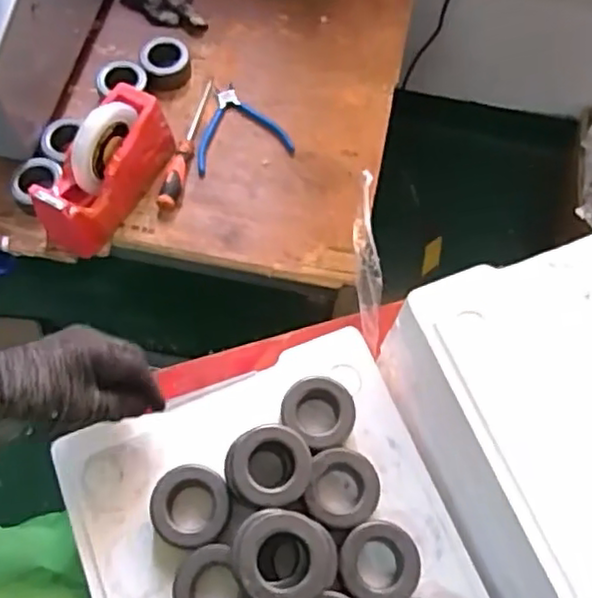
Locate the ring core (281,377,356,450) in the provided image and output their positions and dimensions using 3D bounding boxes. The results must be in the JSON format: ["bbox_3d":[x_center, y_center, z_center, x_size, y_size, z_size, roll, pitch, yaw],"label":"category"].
[{"bbox_3d":[0.020,0.097,0.554,0.059,0.037,0.055,1,67,-1],"label":"ring core"}]

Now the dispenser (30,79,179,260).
[{"bbox_3d":[-0.237,-0.162,0.805,0.084,0.111,0.197,27,69,9],"label":"dispenser"}]

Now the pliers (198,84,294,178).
[{"bbox_3d":[-0.083,-0.239,0.903,0.130,0.013,0.132,-15,68,-8],"label":"pliers"}]

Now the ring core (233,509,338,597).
[{"bbox_3d":[-0.007,0.179,0.452,0.069,0.030,0.061,9,67,2],"label":"ring core"}]

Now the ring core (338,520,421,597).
[{"bbox_3d":[0.063,0.204,0.507,0.061,0.037,0.060,1,67,-1],"label":"ring core"}]

